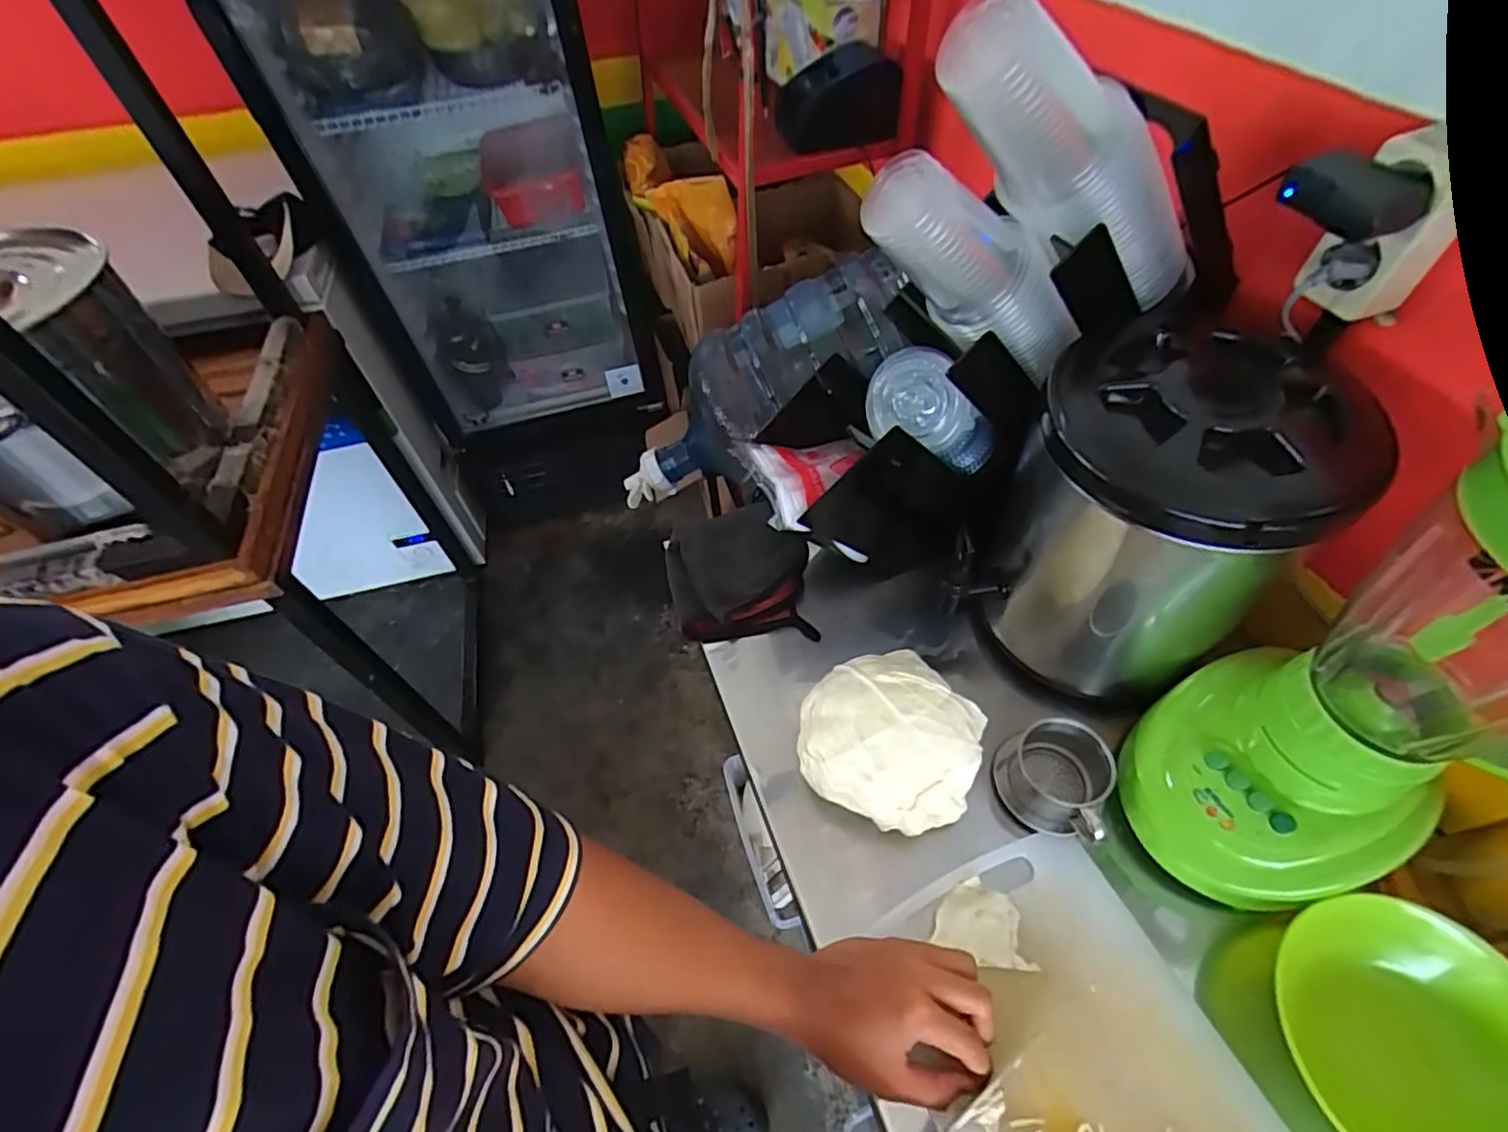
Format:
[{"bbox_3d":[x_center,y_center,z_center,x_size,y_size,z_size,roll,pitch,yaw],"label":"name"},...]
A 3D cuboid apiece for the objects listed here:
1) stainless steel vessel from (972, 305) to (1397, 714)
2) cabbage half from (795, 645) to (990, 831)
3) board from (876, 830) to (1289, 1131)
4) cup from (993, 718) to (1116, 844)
[{"bbox_3d":[0.348,-0.049,0.582,0.197,0.295,0.243,32,61,25],"label":"stainless steel vessel"},{"bbox_3d":[0.119,0.150,0.569,0.145,0.080,0.138,20,57,19],"label":"cabbage half"},{"bbox_3d":[0.227,0.358,0.441,0.199,0.017,0.296,-24,54,-9],"label":"board"},{"bbox_3d":[0.252,0.183,0.554,0.073,0.089,0.080,12,55,13],"label":"cup"}]

